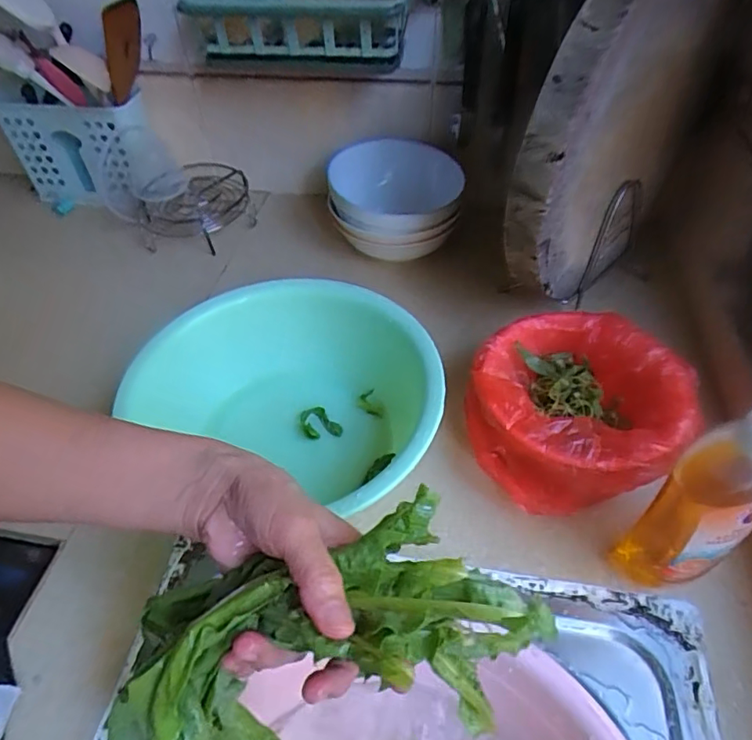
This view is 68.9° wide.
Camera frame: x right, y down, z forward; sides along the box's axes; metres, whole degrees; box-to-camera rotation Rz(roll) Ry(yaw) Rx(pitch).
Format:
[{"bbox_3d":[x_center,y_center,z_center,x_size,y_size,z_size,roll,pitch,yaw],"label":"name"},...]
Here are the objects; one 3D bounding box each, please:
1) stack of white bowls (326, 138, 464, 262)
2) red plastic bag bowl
[{"bbox_3d":[0.024,-0.224,0.713,0.169,0.085,0.154,3,49,6],"label":"stack of white bowls"},{"bbox_3d":[0.174,0.035,0.496,0.177,0.080,0.175,-2,49,2],"label":"red plastic bag bowl"}]

